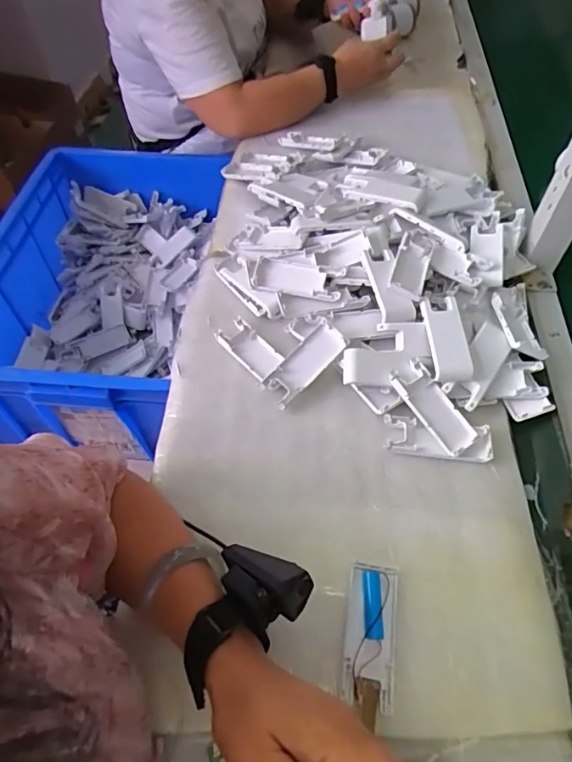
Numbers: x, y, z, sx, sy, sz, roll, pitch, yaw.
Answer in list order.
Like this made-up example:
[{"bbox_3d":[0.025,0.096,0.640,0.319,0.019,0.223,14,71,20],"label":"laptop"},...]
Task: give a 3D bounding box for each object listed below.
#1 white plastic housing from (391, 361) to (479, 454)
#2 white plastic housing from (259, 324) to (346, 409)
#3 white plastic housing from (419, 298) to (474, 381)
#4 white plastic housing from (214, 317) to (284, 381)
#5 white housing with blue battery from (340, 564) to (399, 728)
[{"bbox_3d":[0.148,0.025,0.482,0.042,0.016,0.098,-34,79,-19],"label":"white plastic housing"},{"bbox_3d":[0.019,-0.017,0.517,0.097,0.011,0.039,-43,64,-4],"label":"white plastic housing"},{"bbox_3d":[0.168,-0.047,0.507,0.036,0.024,0.096,-4,57,-1],"label":"white plastic housing"},{"bbox_3d":[-0.039,-0.037,0.542,0.040,0.010,0.084,-39,64,-21],"label":"white plastic housing"},{"bbox_3d":[0.066,0.201,0.379,0.039,0.016,0.108,8,58,7],"label":"white housing with blue battery"}]

